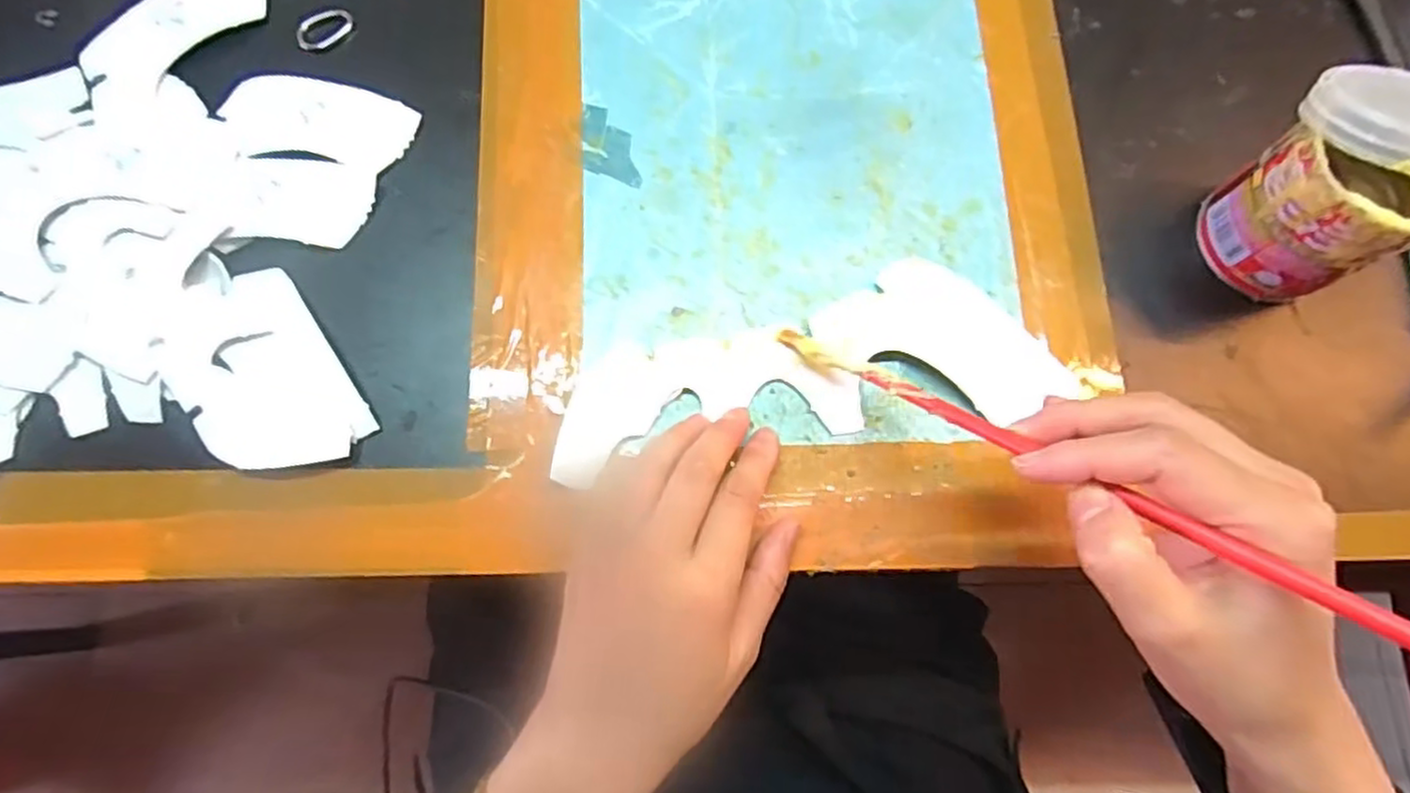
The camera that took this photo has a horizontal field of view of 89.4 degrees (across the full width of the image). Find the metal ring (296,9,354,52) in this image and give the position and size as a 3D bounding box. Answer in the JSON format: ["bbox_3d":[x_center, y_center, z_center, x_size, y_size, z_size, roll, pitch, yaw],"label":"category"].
[{"bbox_3d":[-0.196,-0.189,0.365,0.030,0.008,0.015,-37,79,-10],"label":"metal ring"}]

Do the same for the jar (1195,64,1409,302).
[{"bbox_3d":[0.266,-0.090,0.301,0.068,0.096,0.068,0,75,-1],"label":"jar"}]

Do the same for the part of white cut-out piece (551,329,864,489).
[{"bbox_3d":[-0.001,0.001,0.316,0.133,0.005,0.054,-11,73,-7],"label":"part of white cut-out piece"}]

